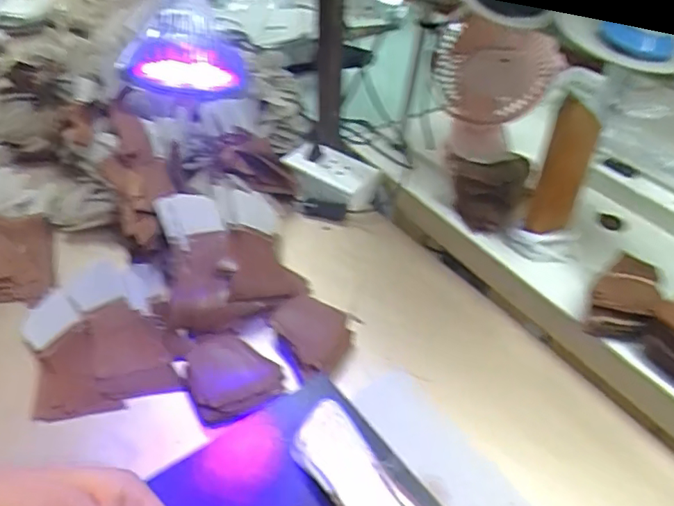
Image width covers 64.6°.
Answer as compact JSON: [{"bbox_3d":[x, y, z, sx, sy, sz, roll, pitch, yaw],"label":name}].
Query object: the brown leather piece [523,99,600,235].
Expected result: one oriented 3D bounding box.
[{"bbox_3d":[0.237,-0.083,0.548,0.050,0.162,0.016,-3,47,-3],"label":"brown leather piece"}]

